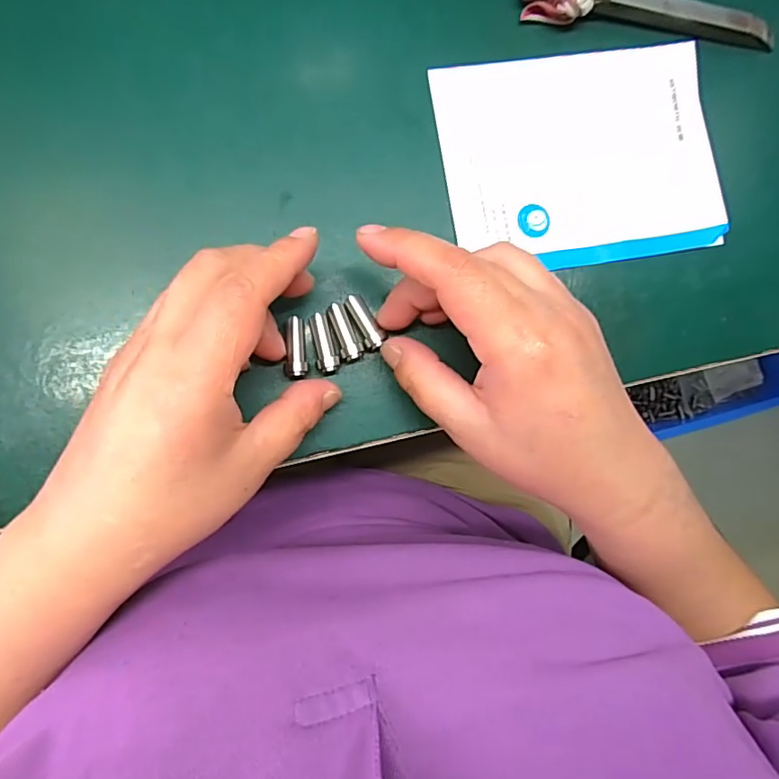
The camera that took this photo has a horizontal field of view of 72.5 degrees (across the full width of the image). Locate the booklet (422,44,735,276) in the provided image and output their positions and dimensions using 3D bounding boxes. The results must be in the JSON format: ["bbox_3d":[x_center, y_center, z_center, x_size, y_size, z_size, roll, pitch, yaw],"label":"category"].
[{"bbox_3d":[0.095,-0.116,0.265,0.137,0.006,0.105,-10,91,-8],"label":"booklet"}]

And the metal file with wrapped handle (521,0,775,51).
[{"bbox_3d":[0.132,-0.187,0.266,0.135,0.017,0.019,5,89,-8],"label":"metal file with wrapped handle"}]

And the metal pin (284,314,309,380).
[{"bbox_3d":[-0.043,-0.019,0.240,0.010,0.007,0.028,-5,90,-8],"label":"metal pin"}]

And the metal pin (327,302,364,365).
[{"bbox_3d":[-0.021,-0.026,0.246,0.010,0.010,0.027,-25,93,-7],"label":"metal pin"}]

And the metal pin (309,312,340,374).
[{"bbox_3d":[-0.030,-0.021,0.242,0.010,0.006,0.027,-14,92,-8],"label":"metal pin"}]

